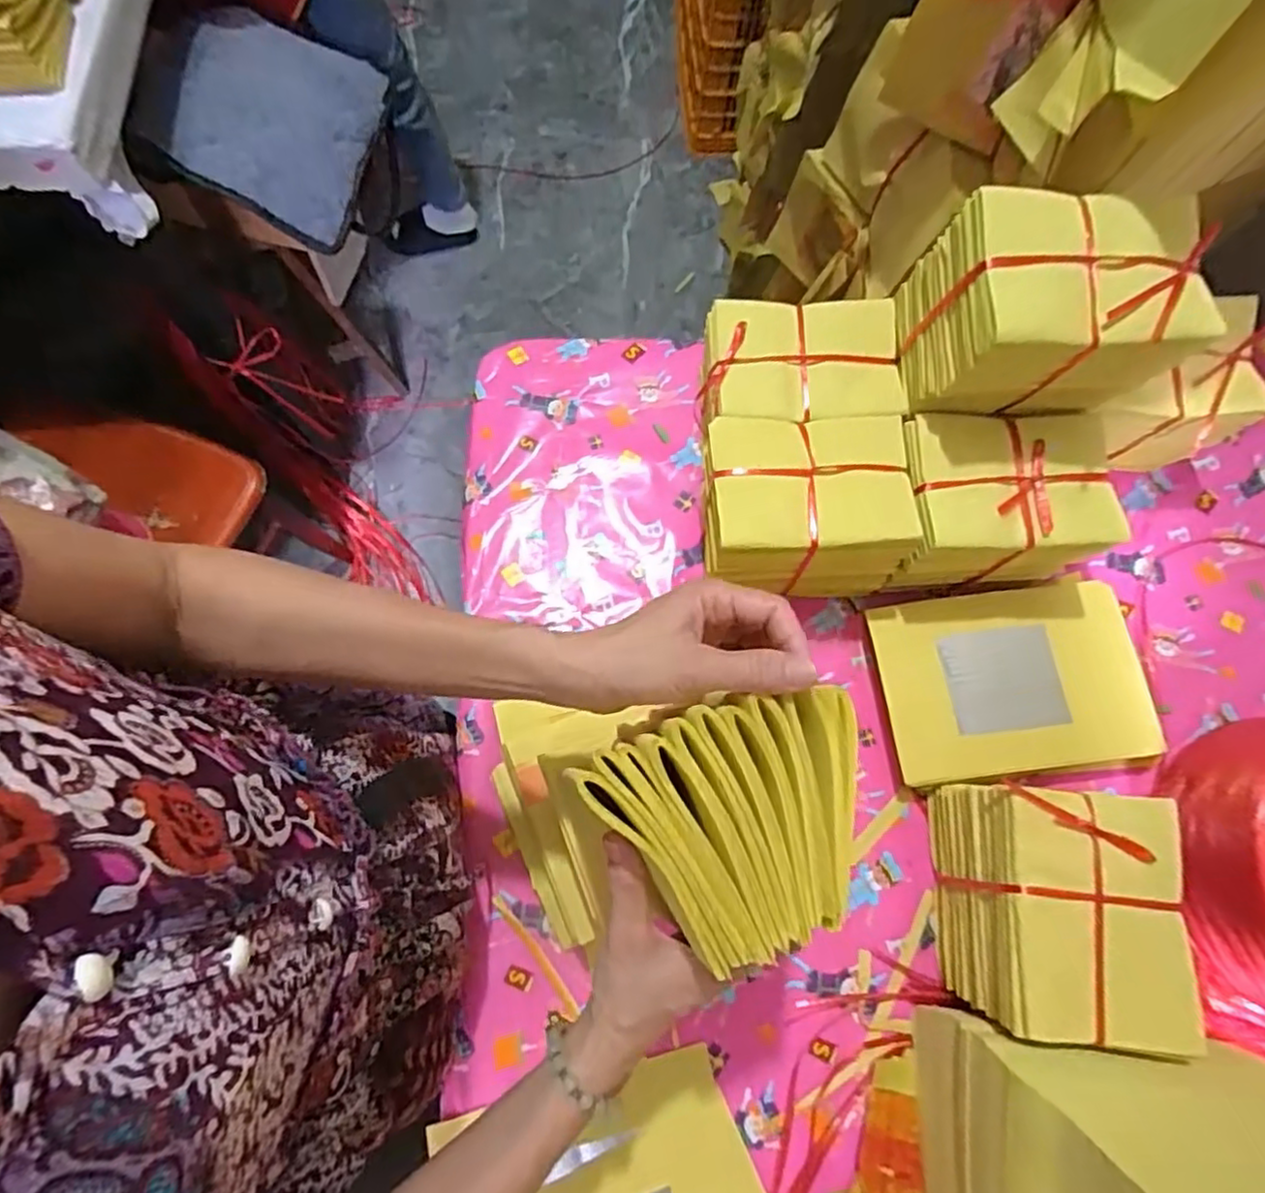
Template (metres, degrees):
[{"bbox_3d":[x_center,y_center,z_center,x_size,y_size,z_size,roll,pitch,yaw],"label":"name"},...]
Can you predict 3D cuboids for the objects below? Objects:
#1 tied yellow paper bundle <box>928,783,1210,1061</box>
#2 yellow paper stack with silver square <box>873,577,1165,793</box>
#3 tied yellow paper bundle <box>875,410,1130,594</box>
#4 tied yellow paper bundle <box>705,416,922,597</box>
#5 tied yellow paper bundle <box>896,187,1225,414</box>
[{"bbox_3d":[0.323,0.240,0.533,0.121,0.143,0.167,3,74,-1],"label":"tied yellow paper bundle"},{"bbox_3d":[0.350,0.082,0.635,0.232,0.044,0.171,-7,74,-3],"label":"yellow paper stack with silver square"},{"bbox_3d":[0.317,-0.077,0.625,0.166,0.146,0.123,-2,74,-2],"label":"tied yellow paper bundle"},{"bbox_3d":[0.149,-0.075,0.621,0.168,0.129,0.137,-2,74,-2],"label":"tied yellow paper bundle"},{"bbox_3d":[0.320,-0.220,0.529,0.167,0.128,0.120,0,74,-1],"label":"tied yellow paper bundle"}]

